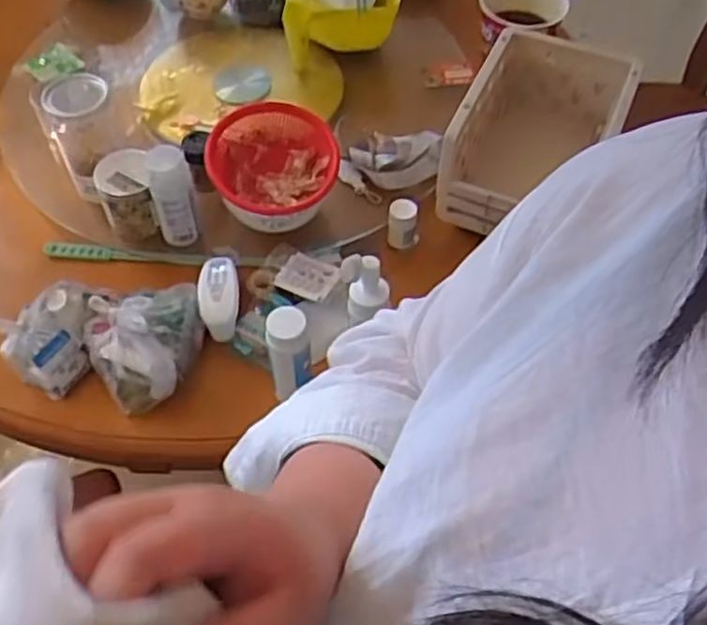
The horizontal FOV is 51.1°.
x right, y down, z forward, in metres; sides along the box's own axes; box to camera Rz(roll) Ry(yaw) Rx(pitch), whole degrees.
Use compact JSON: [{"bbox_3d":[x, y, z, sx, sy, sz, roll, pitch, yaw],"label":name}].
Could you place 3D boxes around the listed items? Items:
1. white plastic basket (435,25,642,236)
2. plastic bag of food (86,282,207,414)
[{"bbox_3d":[0.239,-0.219,0.974,0.192,0.158,0.245,20,56,13],"label":"white plastic basket"},{"bbox_3d":[-0.249,0.034,0.891,0.137,0.104,0.137,-14,55,-11],"label":"plastic bag of food"}]

